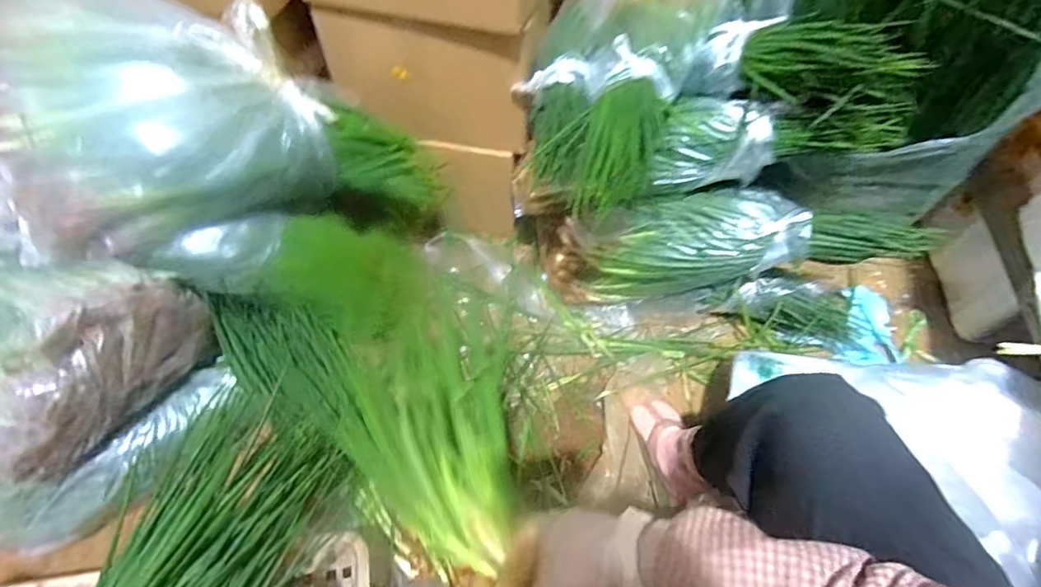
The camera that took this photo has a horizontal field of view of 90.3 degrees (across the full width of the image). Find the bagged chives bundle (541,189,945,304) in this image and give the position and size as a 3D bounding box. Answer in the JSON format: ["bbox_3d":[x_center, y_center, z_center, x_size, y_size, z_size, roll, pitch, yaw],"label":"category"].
[{"bbox_3d":[0.314,-0.075,0.868,0.594,0.172,0.113,-5,54,23],"label":"bagged chives bundle"}]

